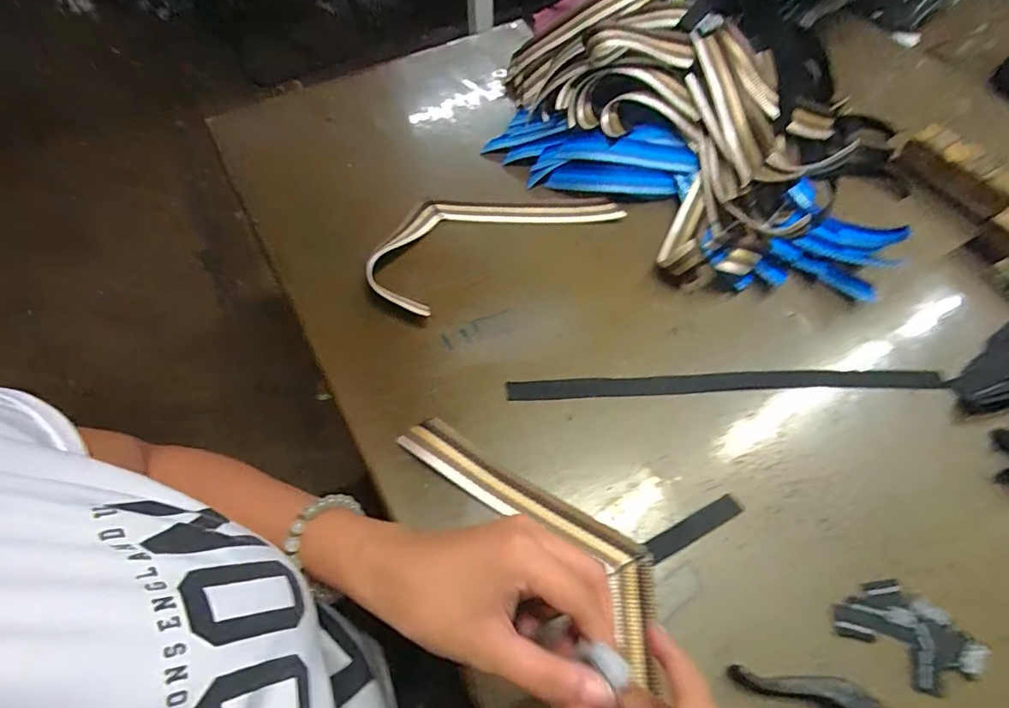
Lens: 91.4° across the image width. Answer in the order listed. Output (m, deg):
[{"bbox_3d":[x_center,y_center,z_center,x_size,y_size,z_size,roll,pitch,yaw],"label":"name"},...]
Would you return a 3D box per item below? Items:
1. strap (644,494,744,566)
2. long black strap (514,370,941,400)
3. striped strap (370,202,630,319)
[{"bbox_3d":[0.136,0.125,0.353,0.080,0.004,0.015,-24,63,-13],"label":"strap"},{"bbox_3d":[0.184,0.023,0.411,0.359,0.004,0.020,-2,60,-1],"label":"long black strap"},{"bbox_3d":[-0.018,-0.127,0.480,0.254,0.031,0.119,-31,64,-16],"label":"striped strap"}]

